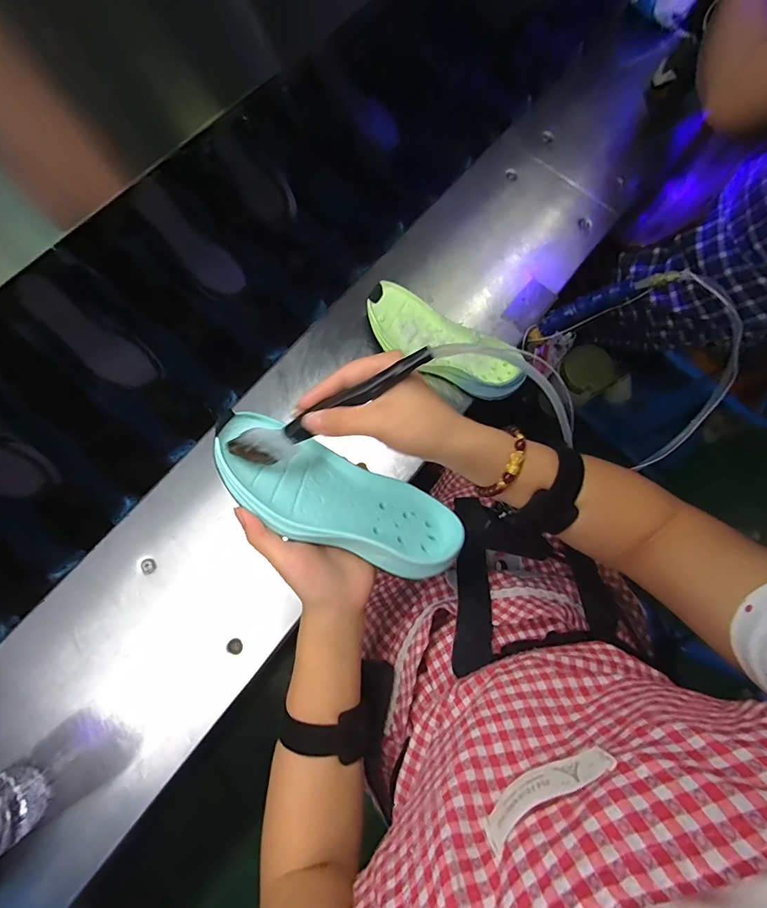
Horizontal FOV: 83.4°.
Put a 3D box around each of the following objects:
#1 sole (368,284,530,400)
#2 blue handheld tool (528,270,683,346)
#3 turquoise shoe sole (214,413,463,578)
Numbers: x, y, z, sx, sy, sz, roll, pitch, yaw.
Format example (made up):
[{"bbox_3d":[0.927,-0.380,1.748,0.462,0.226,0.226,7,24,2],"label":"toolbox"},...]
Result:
[{"bbox_3d":[0.080,-0.143,0.577,0.223,0.042,0.091,28,72,6],"label":"sole"},{"bbox_3d":[0.258,-0.182,0.539,0.033,0.199,0.020,24,72,-24],"label":"blue handheld tool"},{"bbox_3d":[-0.035,0.032,0.361,0.206,0.035,0.088,24,52,-11],"label":"turquoise shoe sole"}]

